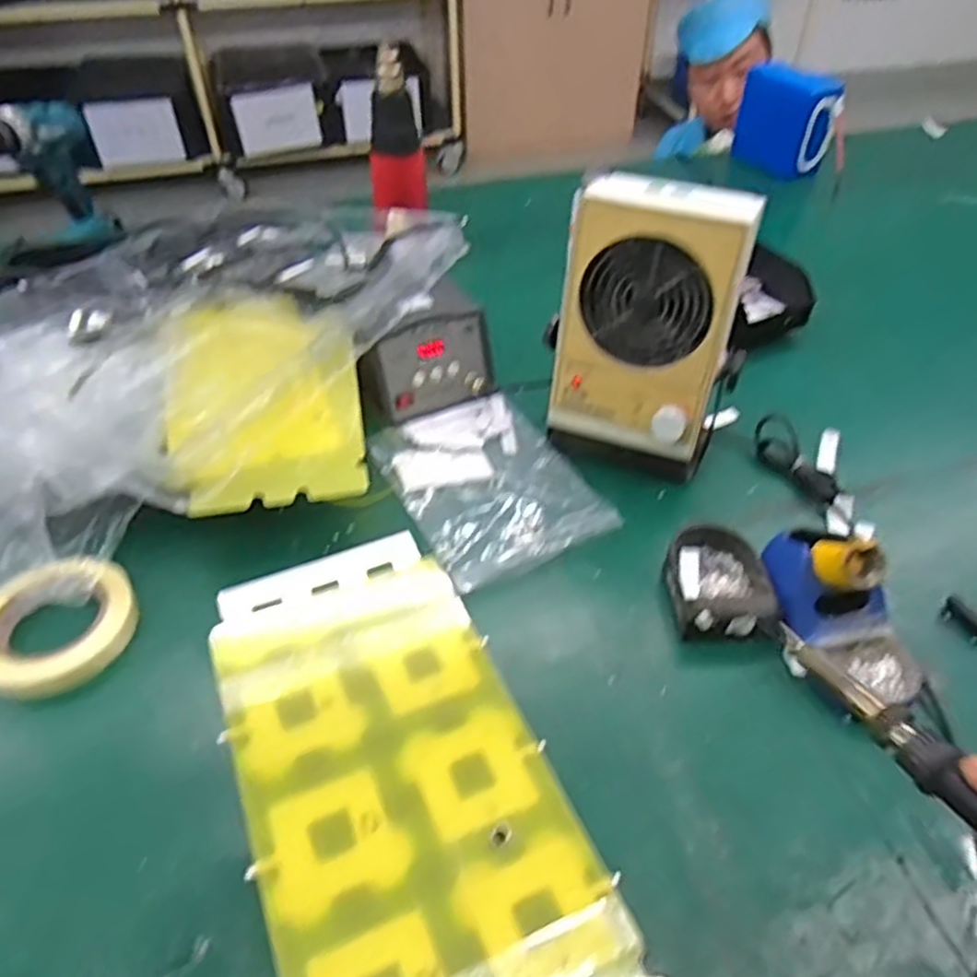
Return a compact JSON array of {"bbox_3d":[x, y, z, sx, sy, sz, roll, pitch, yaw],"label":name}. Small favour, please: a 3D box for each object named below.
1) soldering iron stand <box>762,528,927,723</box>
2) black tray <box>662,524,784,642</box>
[{"bbox_3d":[0.273,0.086,0.548,0.085,0.078,0.148,-8,44,-7],"label":"soldering iron stand"},{"bbox_3d":[0.189,0.074,0.585,0.084,0.023,0.098,-1,44,0],"label":"black tray"}]

